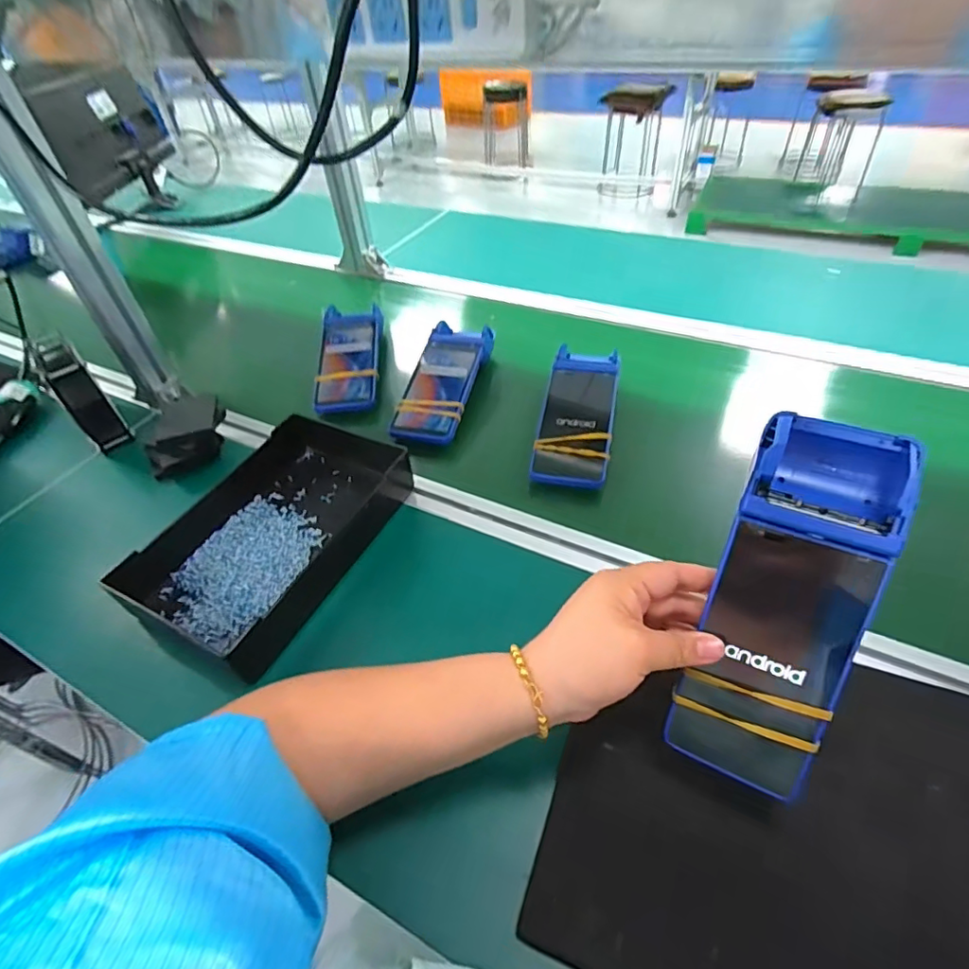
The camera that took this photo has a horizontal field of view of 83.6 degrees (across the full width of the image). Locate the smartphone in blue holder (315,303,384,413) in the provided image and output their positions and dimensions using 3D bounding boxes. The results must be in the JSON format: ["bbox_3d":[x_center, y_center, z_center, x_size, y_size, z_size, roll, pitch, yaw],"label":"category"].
[{"bbox_3d":[-0.189,-0.184,0.769,0.084,0.040,0.214,-6,46,0],"label":"smartphone in blue holder"}]

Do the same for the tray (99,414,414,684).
[{"bbox_3d":[-0.201,0.039,0.545,0.161,0.051,0.273,17,50,21],"label":"tray"}]

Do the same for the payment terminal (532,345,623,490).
[{"bbox_3d":[0.112,-0.092,0.639,0.080,0.040,0.226,7,48,12],"label":"payment terminal"}]

